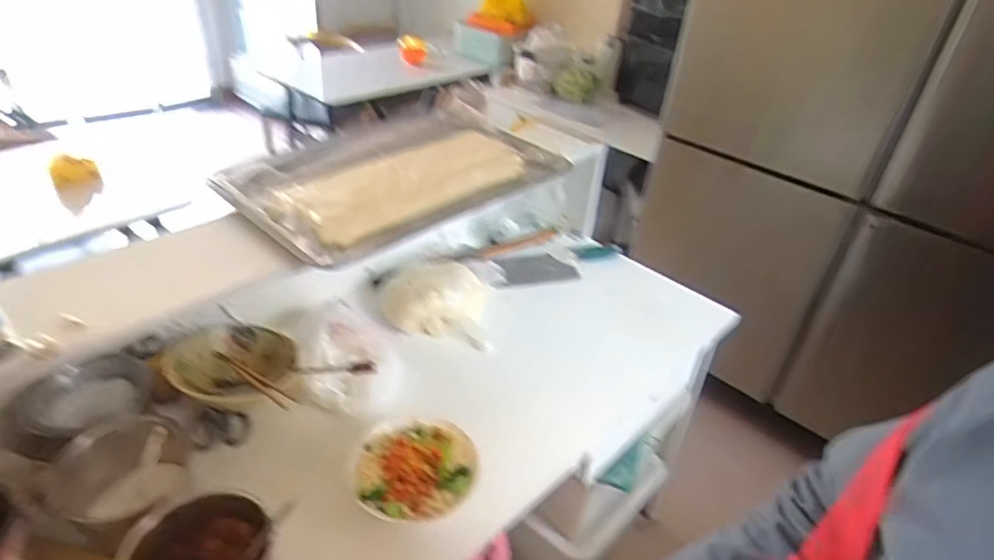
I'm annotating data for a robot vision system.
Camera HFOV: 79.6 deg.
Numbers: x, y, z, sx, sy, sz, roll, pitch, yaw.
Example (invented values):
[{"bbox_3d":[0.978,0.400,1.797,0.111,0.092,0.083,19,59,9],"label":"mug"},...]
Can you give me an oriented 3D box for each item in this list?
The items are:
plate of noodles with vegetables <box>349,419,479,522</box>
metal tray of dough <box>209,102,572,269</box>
[{"bbox_3d":[-0.111,0.252,0.810,0.169,0.056,0.156,0,35,-8],"label":"plate of noodles with vegetables"},{"bbox_3d":[-0.194,-0.213,1.109,0.408,0.053,0.572,32,42,33],"label":"metal tray of dough"}]

